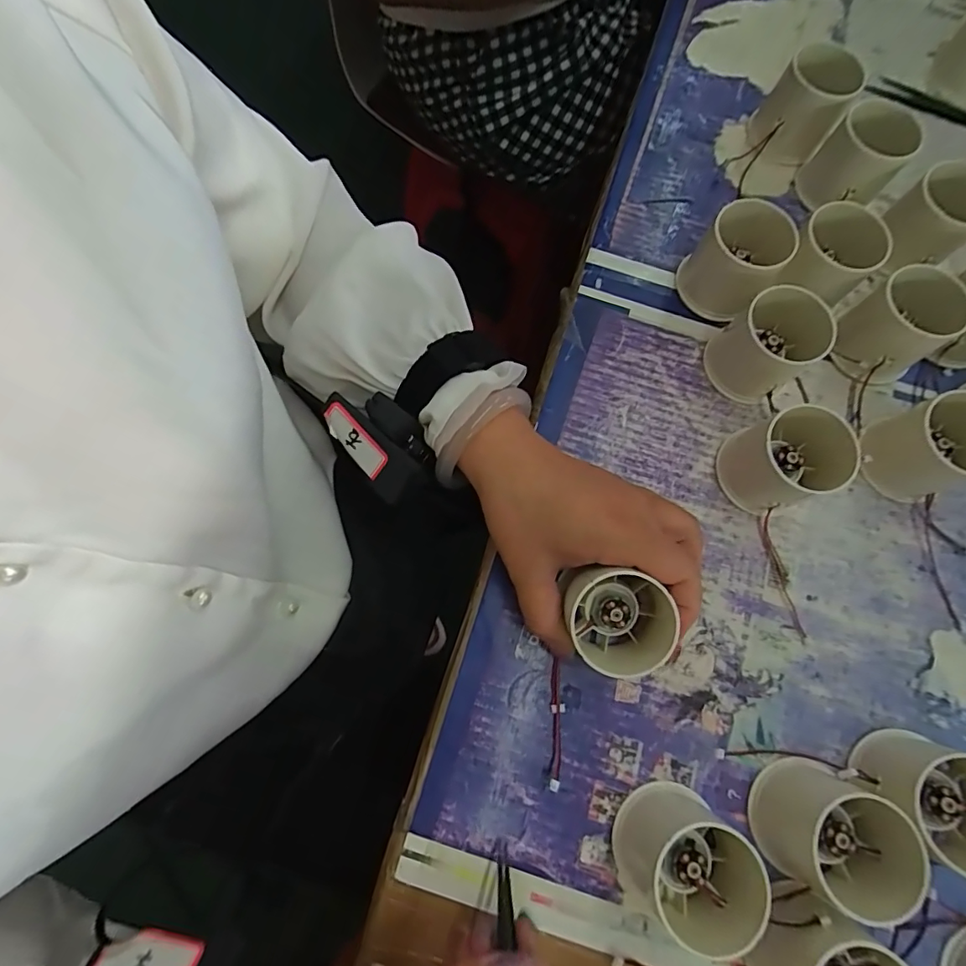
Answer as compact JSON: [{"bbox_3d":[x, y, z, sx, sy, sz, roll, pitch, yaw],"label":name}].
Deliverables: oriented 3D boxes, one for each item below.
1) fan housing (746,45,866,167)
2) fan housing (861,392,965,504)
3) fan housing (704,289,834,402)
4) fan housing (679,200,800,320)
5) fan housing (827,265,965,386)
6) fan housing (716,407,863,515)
[{"bbox_3d":[0.229,-0.270,0.364,0.052,0.050,0.051,32,77,6],"label":"fan housing"},{"bbox_3d":[0.264,-0.021,0.295,0.060,0.050,0.049,-17,77,-6],"label":"fan housing"},{"bbox_3d":[0.176,-0.086,0.314,0.062,0.047,0.053,-42,80,-11],"label":"fan housing"},{"bbox_3d":[0.160,-0.143,0.326,0.049,0.050,0.053,37,77,7],"label":"fan housing"},{"bbox_3d":[0.256,-0.098,0.316,0.053,0.047,0.054,36,77,7],"label":"fan housing"},{"bbox_3d":[0.176,-0.014,0.296,0.060,0.049,0.050,-27,78,-8],"label":"fan housing"}]

